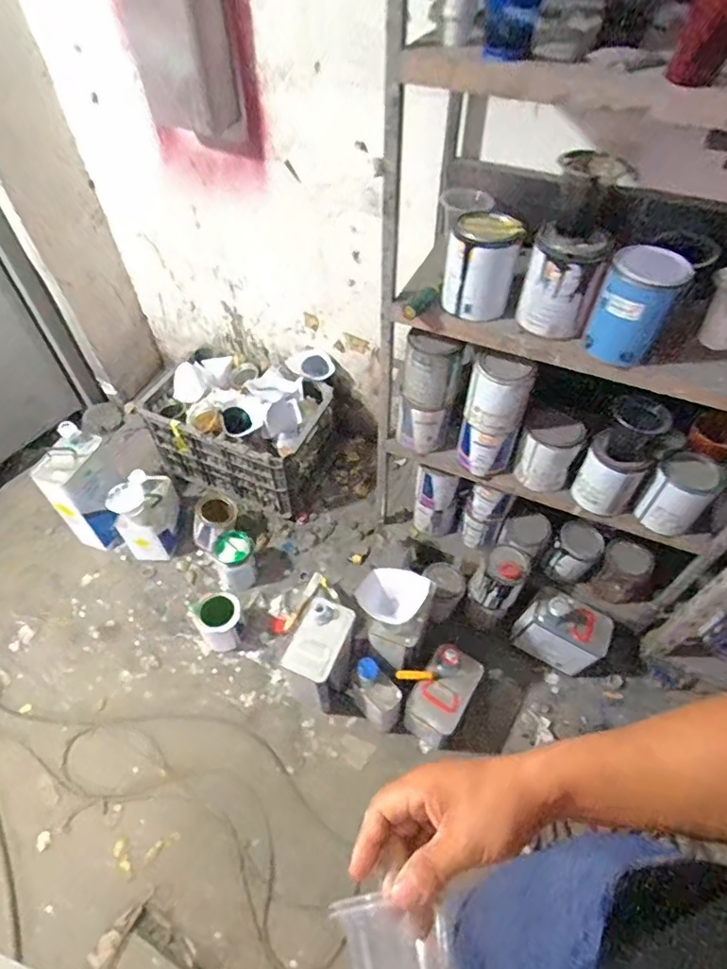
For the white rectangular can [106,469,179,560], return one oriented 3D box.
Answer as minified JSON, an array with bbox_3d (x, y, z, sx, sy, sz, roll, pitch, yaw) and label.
[{"bbox_3d":[-0.575,0.071,1.446,0.130,0.237,0.191,1,52,2],"label":"white rectangular can"}]

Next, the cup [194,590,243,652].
[{"bbox_3d":[-0.354,0.331,1.318,0.105,0.119,0.113,0,52,0],"label":"cup"}]

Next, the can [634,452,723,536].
[{"bbox_3d":[0.579,0.017,0.982,0.099,0.147,0.096,0,52,1],"label":"can"}]

